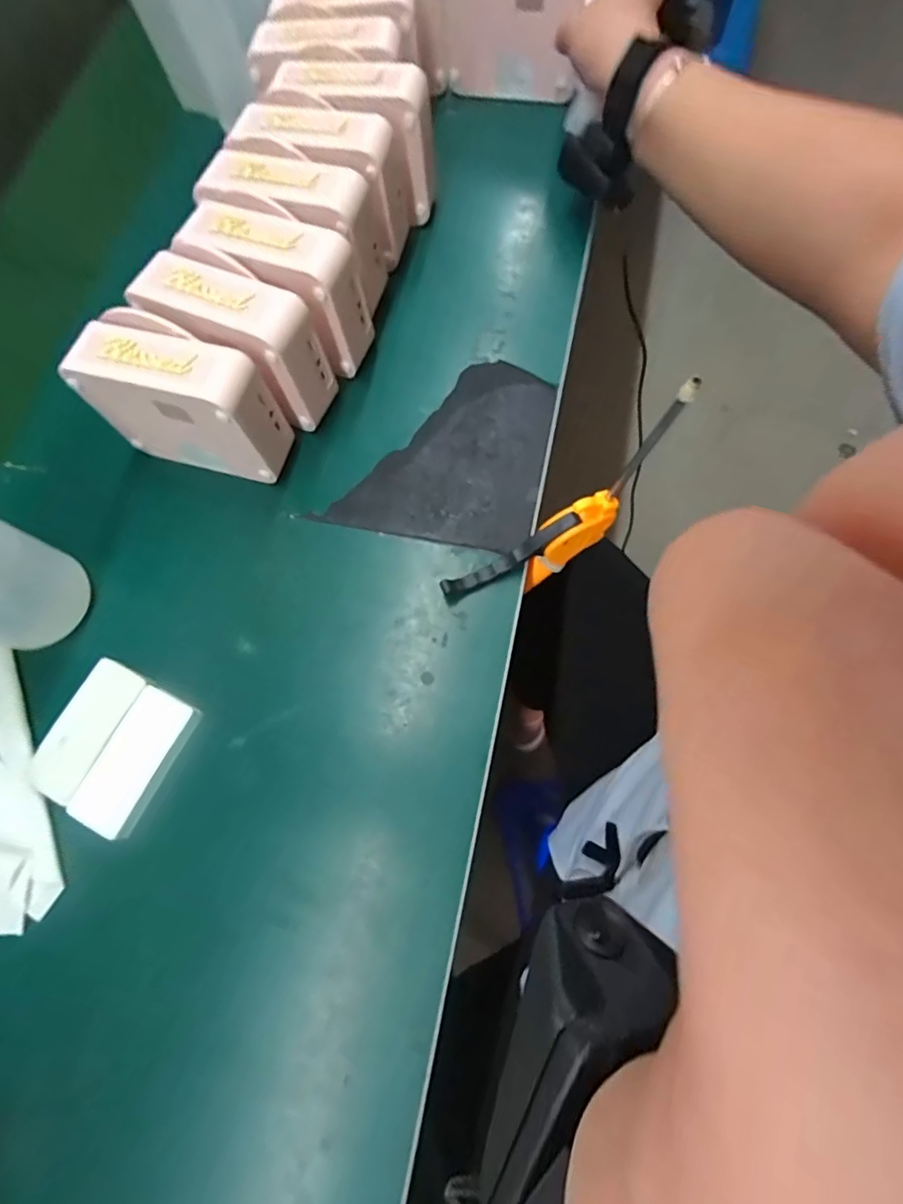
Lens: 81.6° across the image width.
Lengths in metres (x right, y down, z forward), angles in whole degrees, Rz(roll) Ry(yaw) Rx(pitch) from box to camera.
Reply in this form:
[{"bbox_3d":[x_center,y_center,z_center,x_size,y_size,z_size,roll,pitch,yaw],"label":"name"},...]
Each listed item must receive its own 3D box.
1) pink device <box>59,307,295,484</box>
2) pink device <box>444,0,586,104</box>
[{"bbox_3d":[-0.187,-0.141,0.375,0.126,0.094,0.060,16,75,9],"label":"pink device"},{"bbox_3d":[0.061,-0.530,0.472,0.122,0.100,0.051,18,74,5],"label":"pink device"}]

